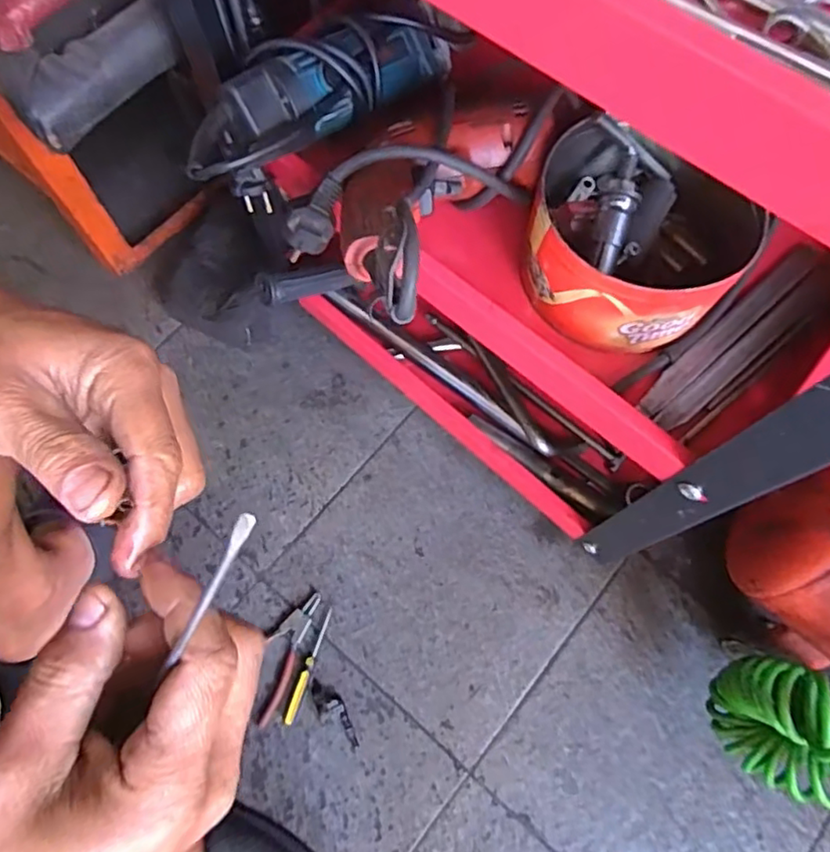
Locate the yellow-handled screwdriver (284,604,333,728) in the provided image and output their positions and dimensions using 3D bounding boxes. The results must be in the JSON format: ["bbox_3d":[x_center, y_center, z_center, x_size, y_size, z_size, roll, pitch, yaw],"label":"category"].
[{"bbox_3d":[-0.113,0.253,0.661,0.010,0.013,0.119,16,71,5],"label":"yellow-handled screwdriver"}]

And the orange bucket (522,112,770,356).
[{"bbox_3d":[0.162,-0.134,0.454,0.155,0.071,0.145,0,71,0],"label":"orange bucket"}]

